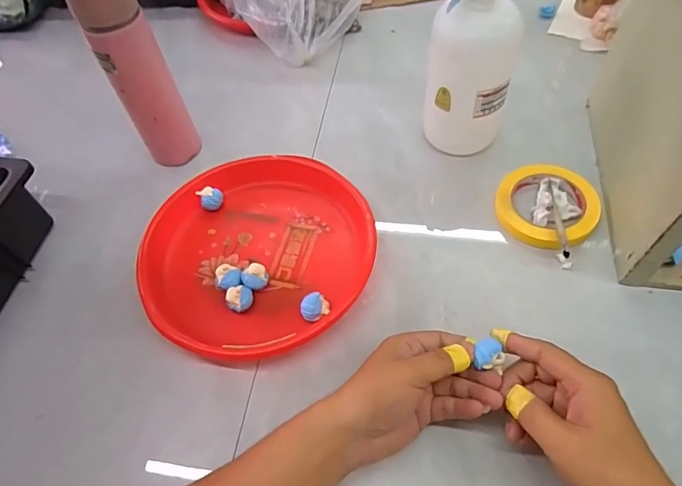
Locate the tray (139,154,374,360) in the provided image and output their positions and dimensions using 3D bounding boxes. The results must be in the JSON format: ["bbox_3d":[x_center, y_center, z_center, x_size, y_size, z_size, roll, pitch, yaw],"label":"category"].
[{"bbox_3d":[-0.093,0.006,0.517,0.241,0.036,0.249,-2,57,4],"label":"tray"}]

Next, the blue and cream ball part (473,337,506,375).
[{"bbox_3d":[0.123,0.093,0.382,0.024,0.013,0.025,4,58,8],"label":"blue and cream ball part"}]

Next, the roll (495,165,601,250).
[{"bbox_3d":[0.230,-0.041,0.519,0.107,0.026,0.101,-2,57,4],"label":"roll"}]

